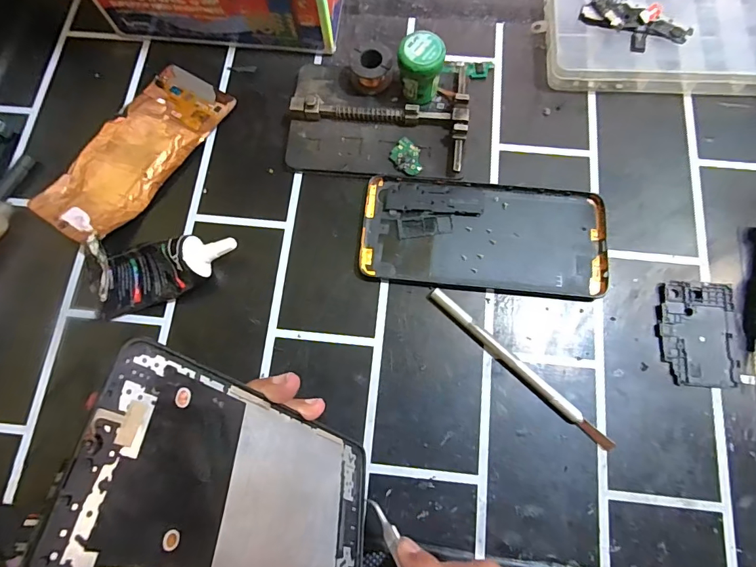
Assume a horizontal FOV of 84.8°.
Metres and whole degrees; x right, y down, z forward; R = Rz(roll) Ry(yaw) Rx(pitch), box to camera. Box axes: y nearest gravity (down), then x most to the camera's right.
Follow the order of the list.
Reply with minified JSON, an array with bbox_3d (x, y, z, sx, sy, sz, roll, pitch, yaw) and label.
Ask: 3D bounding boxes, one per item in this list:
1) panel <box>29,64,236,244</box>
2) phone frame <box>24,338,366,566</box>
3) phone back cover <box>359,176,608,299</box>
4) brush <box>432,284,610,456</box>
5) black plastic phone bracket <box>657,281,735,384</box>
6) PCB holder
[{"bbox_3d":[-0.177,-0.097,0.304,0.067,0.009,0.149,32,78,8],"label":"panel"},{"bbox_3d":[-0.048,0.088,0.176,0.004,0.159,0.071,-17,50,25],"label":"phone frame"},{"bbox_3d":[0.071,-0.034,0.283,0.161,0.005,0.074,6,75,2],"label":"phone back cover"},{"bbox_3d":[0.088,0.052,0.260,0.138,0.007,0.008,42,79,10],"label":"brush"},{"bbox_3d":[0.203,0.031,0.264,0.044,0.005,0.066,10,76,3],"label":"black plastic phone bracket"},{"bbox_3d":[0.000,-0.119,0.299,0.125,0.021,0.082,7,75,2],"label":"PCB holder"}]

